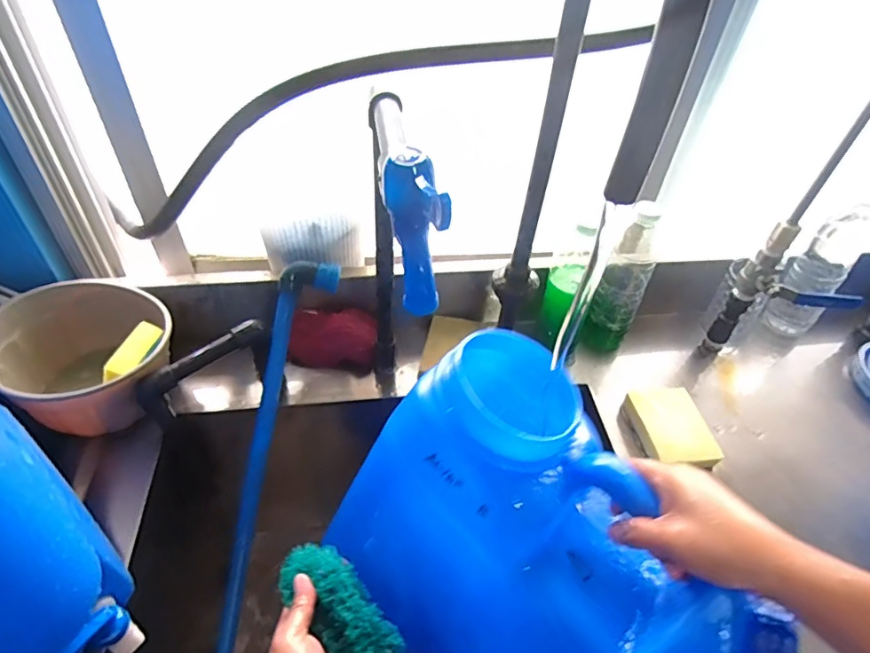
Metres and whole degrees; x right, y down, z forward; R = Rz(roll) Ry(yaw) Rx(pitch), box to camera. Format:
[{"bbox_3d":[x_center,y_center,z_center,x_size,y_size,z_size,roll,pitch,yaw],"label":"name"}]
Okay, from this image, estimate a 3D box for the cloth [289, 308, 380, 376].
[{"bbox_3d":[-0.129,0.016,0.671,0.112,0.079,0.051,5,45,0],"label":"cloth"}]

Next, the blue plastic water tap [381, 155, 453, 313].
[{"bbox_3d":[-0.008,-0.049,0.289,0.030,0.082,0.027,-11,21,-15],"label":"blue plastic water tap"}]

